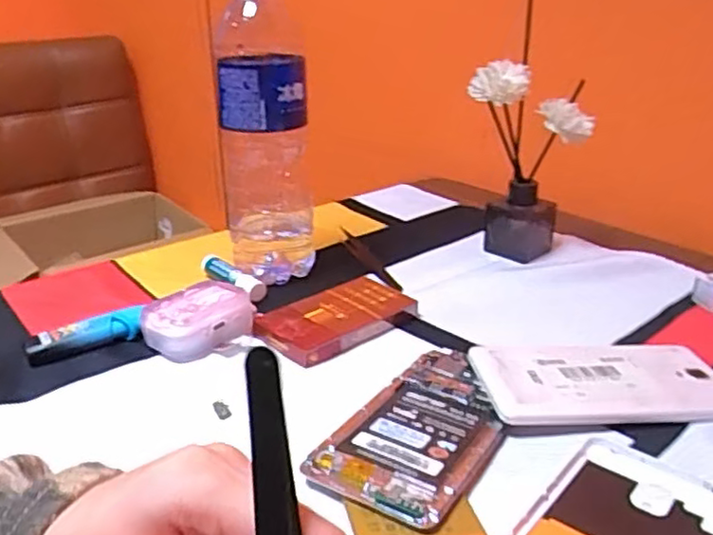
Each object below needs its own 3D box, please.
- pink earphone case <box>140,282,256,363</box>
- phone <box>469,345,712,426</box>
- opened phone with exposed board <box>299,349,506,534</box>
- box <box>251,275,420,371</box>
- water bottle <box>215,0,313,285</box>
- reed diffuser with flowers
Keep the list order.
[{"bbox_3d":[-0.101,0.031,0.435,0.049,0.024,0.060,20,33,40],"label":"pink earphone case"},{"bbox_3d":[0.141,0.065,0.384,0.140,0.011,0.068,-5,25,-5],"label":"phone"},{"bbox_3d":[0.037,0.082,0.349,0.071,0.009,0.135,13,29,30],"label":"opened phone with exposed board"},{"bbox_3d":[-0.014,0.033,0.454,0.105,0.014,0.058,-22,31,-37],"label":"box"},{"bbox_3d":[-0.069,-0.098,0.504,0.065,0.224,0.060,-4,25,-4],"label":"water bottle"},{"bbox_3d":[0.138,-0.083,0.543,0.089,0.155,0.061,7,26,19],"label":"reed diffuser with flowers"}]

